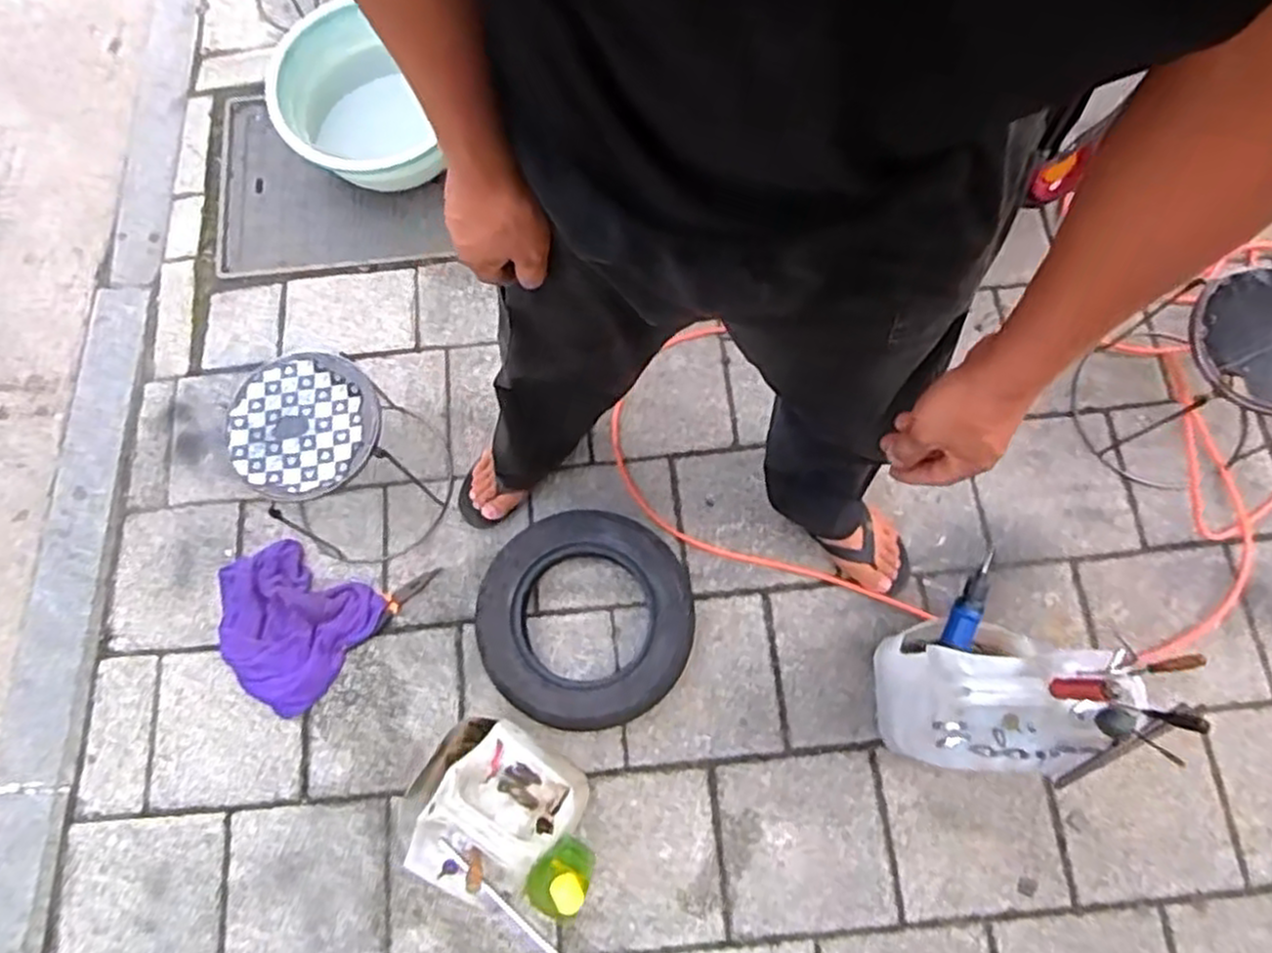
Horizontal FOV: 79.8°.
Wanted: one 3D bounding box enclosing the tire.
[{"bbox_3d":[-0.078,0.218,1.165,0.320,0.093,0.313,-1,74,2],"label":"tire"}]

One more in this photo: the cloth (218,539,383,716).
[{"bbox_3d":[-0.570,0.228,1.229,0.254,0.034,0.223,34,78,11],"label":"cloth"}]

